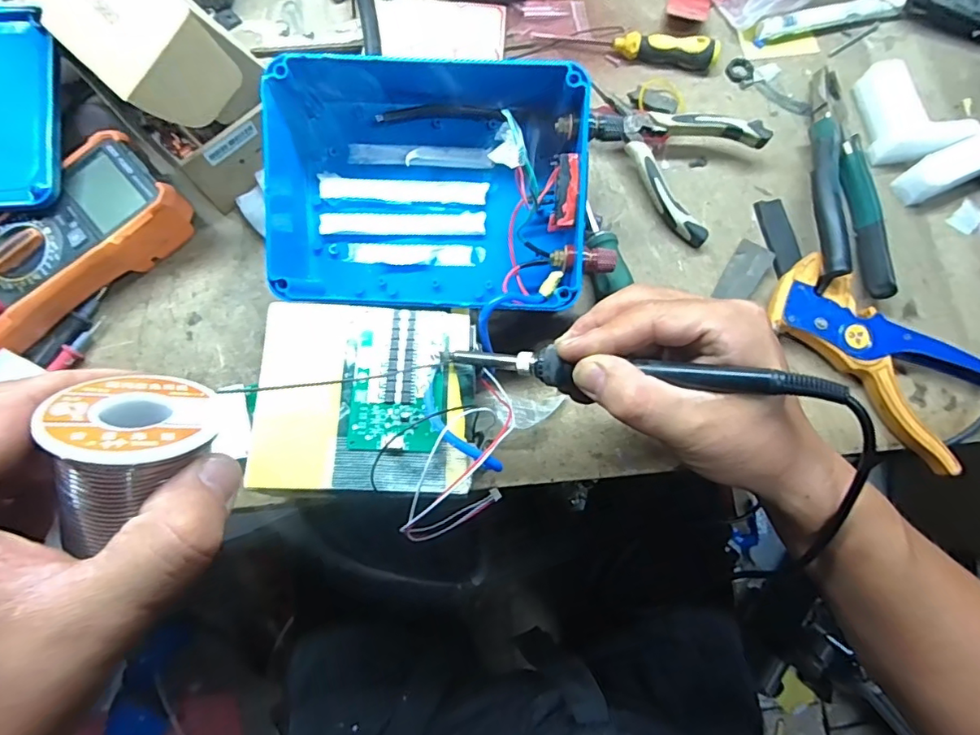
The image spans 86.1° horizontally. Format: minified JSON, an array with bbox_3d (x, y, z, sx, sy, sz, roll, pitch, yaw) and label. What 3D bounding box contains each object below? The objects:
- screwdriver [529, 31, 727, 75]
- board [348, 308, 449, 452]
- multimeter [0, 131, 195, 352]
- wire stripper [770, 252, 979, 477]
[{"bbox_3d":[0.117,-0.278,0.451,0.158,0.021,0.021,11,76,3],"label":"screwdriver"},{"bbox_3d":[-0.056,0.006,0.319,0.057,0.004,0.088,-2,75,0],"label":"board"},{"bbox_3d":[-0.307,-0.085,0.383,0.084,0.054,0.172,43,80,11],"label":"multimeter"},{"bbox_3d":[0.274,-0.006,0.375,0.161,0.027,0.083,36,79,9],"label":"wire stripper"}]

